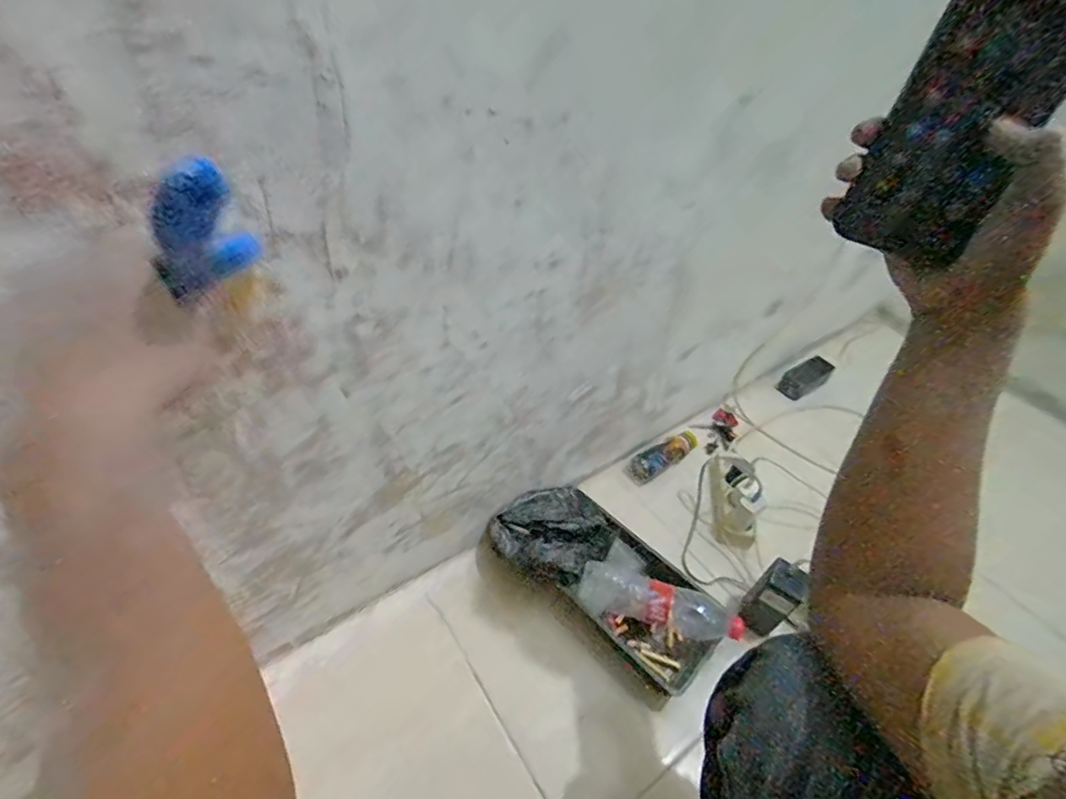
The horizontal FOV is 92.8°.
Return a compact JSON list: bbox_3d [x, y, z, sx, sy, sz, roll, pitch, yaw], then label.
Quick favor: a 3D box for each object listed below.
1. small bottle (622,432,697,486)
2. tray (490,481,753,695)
[{"bbox_3d":[0.254,0.111,0.984,0.176,0.048,0.048,-23,51,-24],"label":"small bottle"},{"bbox_3d":[0.114,0.275,0.786,0.374,0.098,0.172,30,50,23],"label":"tray"}]

